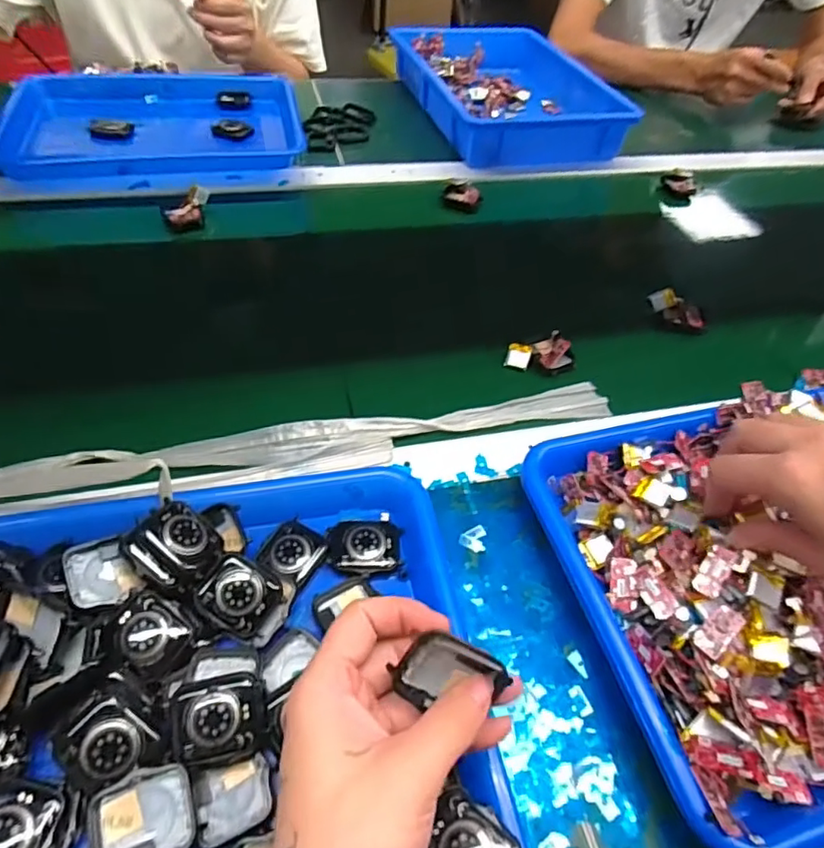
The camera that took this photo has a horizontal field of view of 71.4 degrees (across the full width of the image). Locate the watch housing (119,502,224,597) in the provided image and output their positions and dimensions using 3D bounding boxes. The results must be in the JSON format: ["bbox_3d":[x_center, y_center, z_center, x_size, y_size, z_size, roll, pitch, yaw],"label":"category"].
[{"bbox_3d":[-0.135,0.071,0.329,0.045,0.018,0.045,-43,90,-20],"label":"watch housing"}]

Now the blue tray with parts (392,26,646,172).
[{"bbox_3d":[0.137,-0.484,0.833,0.256,0.064,0.348,-12,54,-16],"label":"blue tray with parts"}]

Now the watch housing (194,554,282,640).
[{"bbox_3d":[-0.098,0.098,0.325,0.040,0.007,0.036,41,66,-6],"label":"watch housing"}]

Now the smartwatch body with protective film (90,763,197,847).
[{"bbox_3d":[-0.121,0.179,0.259,0.041,0.012,0.037,-13,54,-16],"label":"smartwatch body with protective film"}]

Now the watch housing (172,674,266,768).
[{"bbox_3d":[-0.095,0.146,0.283,0.044,0.016,0.037,-8,52,-13],"label":"watch housing"}]

